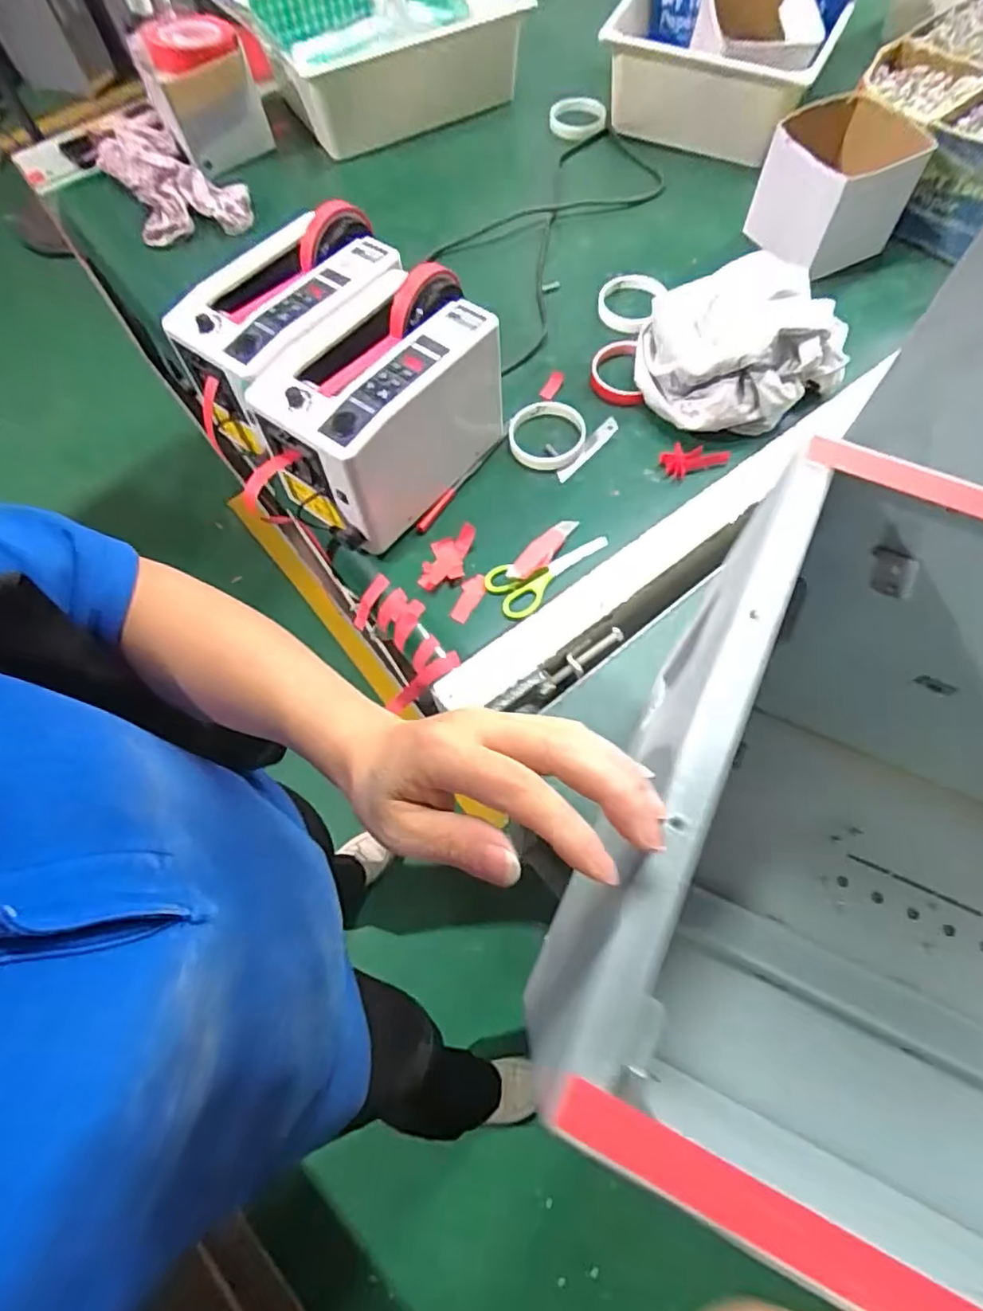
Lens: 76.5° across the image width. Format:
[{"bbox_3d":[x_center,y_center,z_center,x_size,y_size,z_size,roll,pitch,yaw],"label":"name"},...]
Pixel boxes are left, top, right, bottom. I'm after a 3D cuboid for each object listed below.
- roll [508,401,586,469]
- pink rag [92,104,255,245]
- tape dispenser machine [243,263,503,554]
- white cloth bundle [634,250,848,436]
[{"bbox_3d":[0.062,-0.246,0.693,0.084,0.011,0.086,-1,67,2],"label":"roll"},{"bbox_3d":[-0.464,-0.689,0.893,0.152,0.046,0.288,-31,69,-10],"label":"pink rag"},{"bbox_3d":[-0.106,-0.240,0.617,0.139,0.150,0.233,37,74,17],"label":"tape dispenser machine"},{"bbox_3d":[0.265,-0.327,0.664,0.215,0.090,0.189,22,70,12],"label":"white cloth bundle"}]

